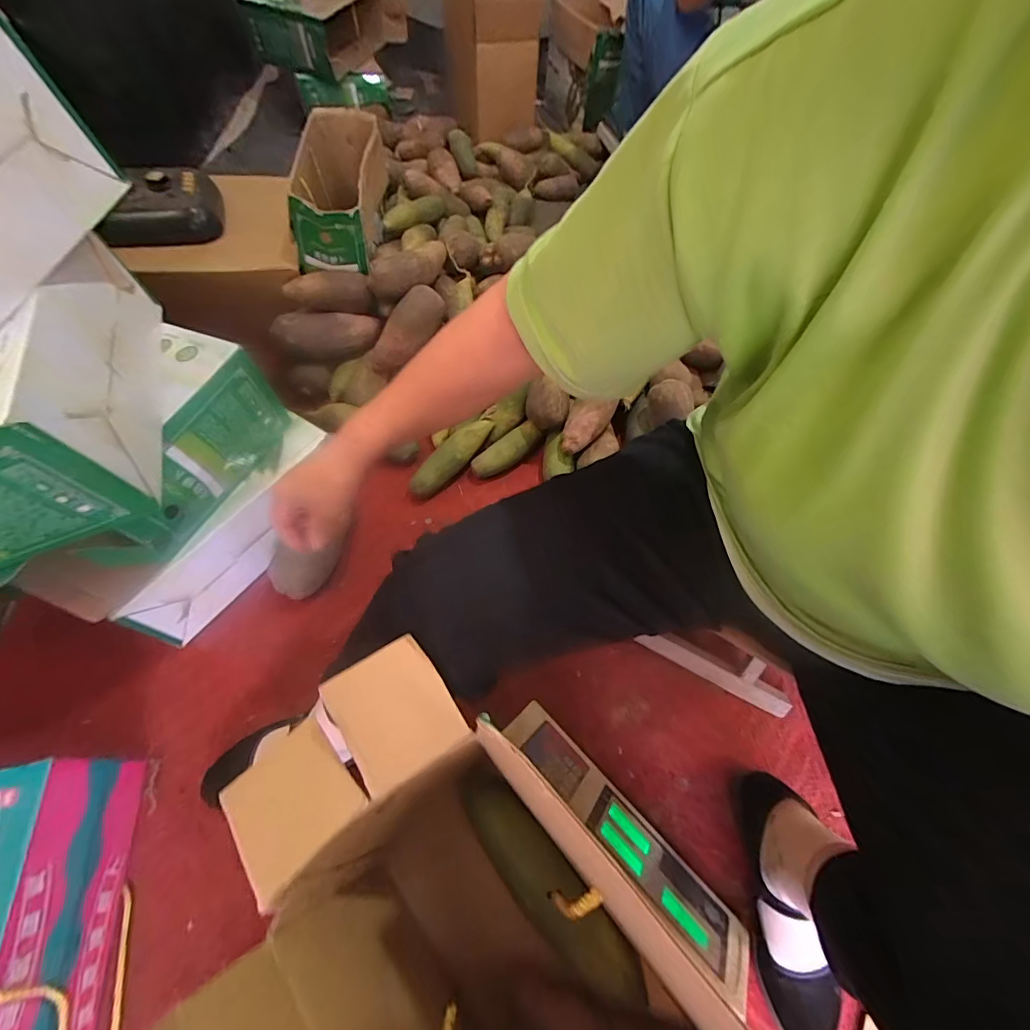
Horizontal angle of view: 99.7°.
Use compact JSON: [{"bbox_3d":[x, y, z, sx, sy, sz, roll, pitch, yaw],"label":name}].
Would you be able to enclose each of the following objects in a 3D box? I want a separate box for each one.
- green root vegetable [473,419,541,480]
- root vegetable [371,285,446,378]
[{"bbox_3d":[-0.015,-0.115,0.791,0.143,0.052,0.045,-34,68,-19],"label":"green root vegetable"},{"bbox_3d":[-0.205,-0.340,0.799,0.069,0.058,0.184,42,96,19],"label":"root vegetable"}]

